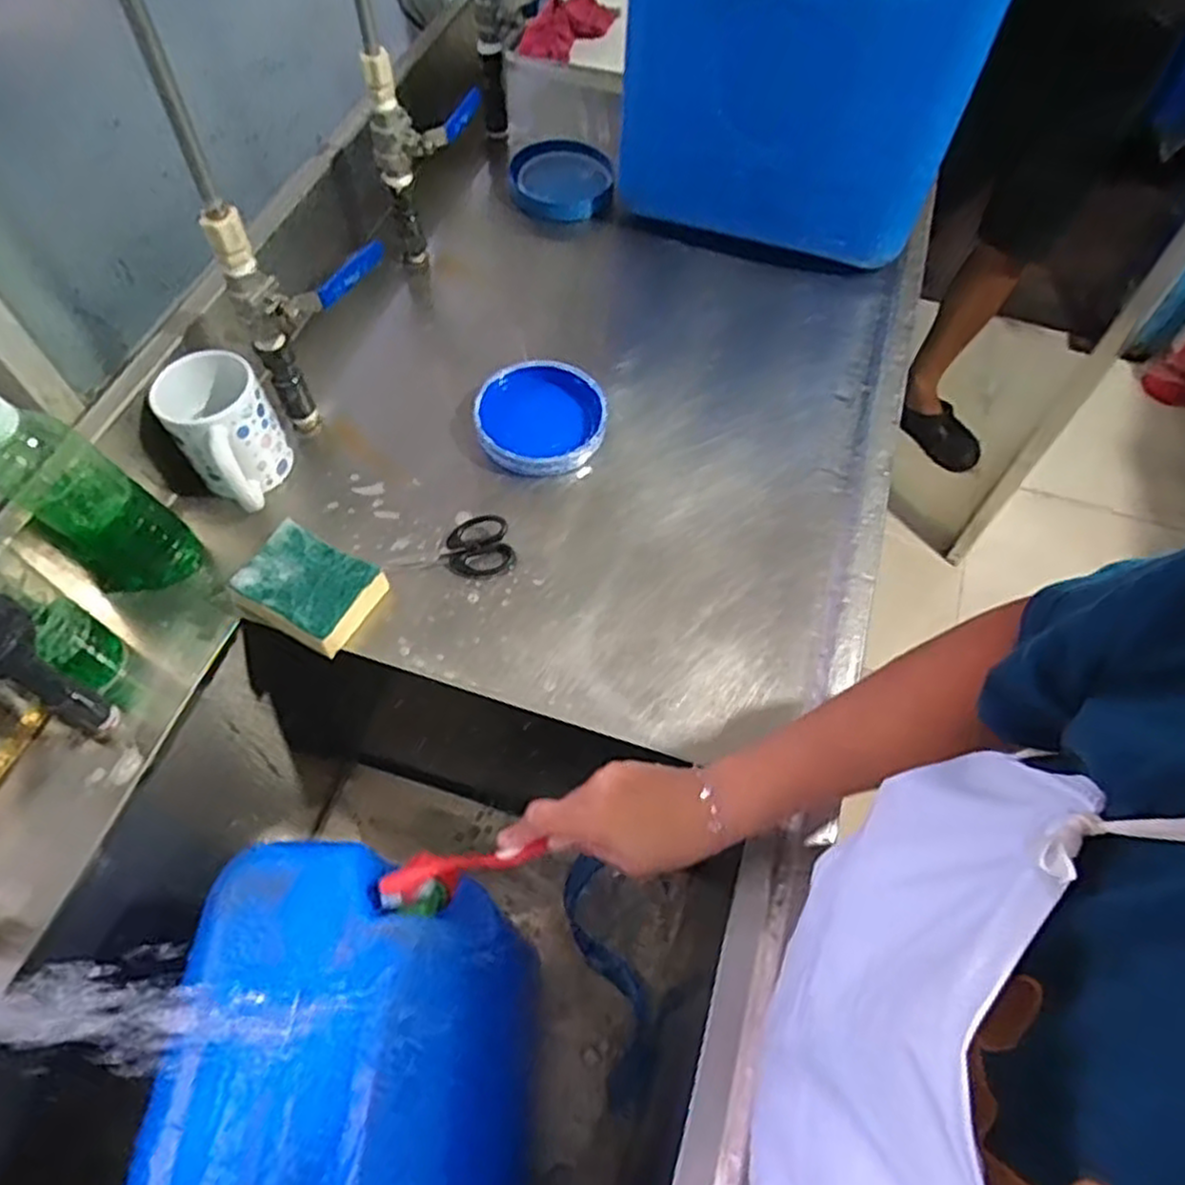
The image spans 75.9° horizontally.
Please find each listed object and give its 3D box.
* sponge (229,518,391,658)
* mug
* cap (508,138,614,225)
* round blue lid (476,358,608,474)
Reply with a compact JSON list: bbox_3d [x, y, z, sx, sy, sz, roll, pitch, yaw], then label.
[{"bbox_3d":[-0.224,-0.002,0.609,0.101,0.033,0.076,26,62,14],"label":"sponge"},{"bbox_3d":[-0.298,-0.124,0.639,0.081,0.109,0.105,-32,65,-18],"label":"mug"},{"bbox_3d":[-0.035,-0.473,0.873,0.116,0.025,0.094,-5,84,-10],"label":"cap"},{"bbox_3d":[-0.046,-0.162,0.696,0.114,0.021,0.115,4,65,-8],"label":"round blue lid"}]

